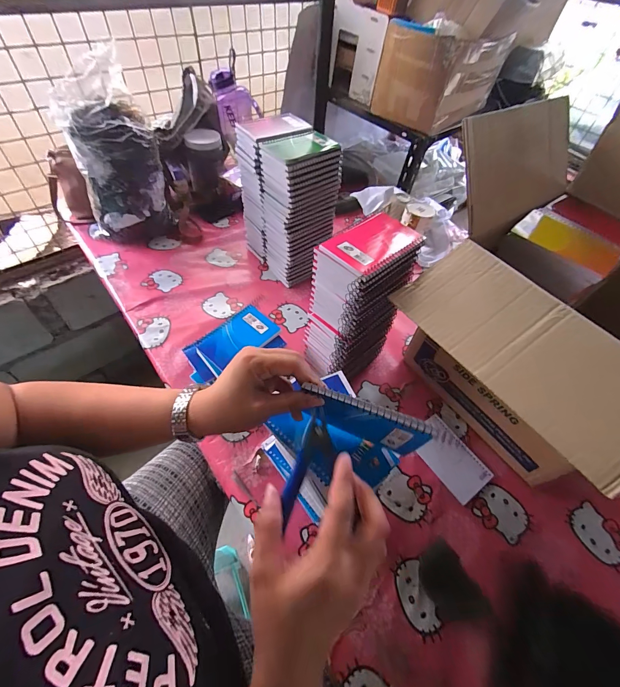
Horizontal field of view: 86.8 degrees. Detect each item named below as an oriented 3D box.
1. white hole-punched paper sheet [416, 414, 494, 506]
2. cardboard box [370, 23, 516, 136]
[{"bbox_3d":[0.239,0.194,0.564,0.081,0.009,0.130,-26,60,-22],"label":"white hole-punched paper sheet"},{"bbox_3d":[0.397,-0.834,1.008,0.358,0.207,0.237,-36,64,-27],"label":"cardboard box"}]

